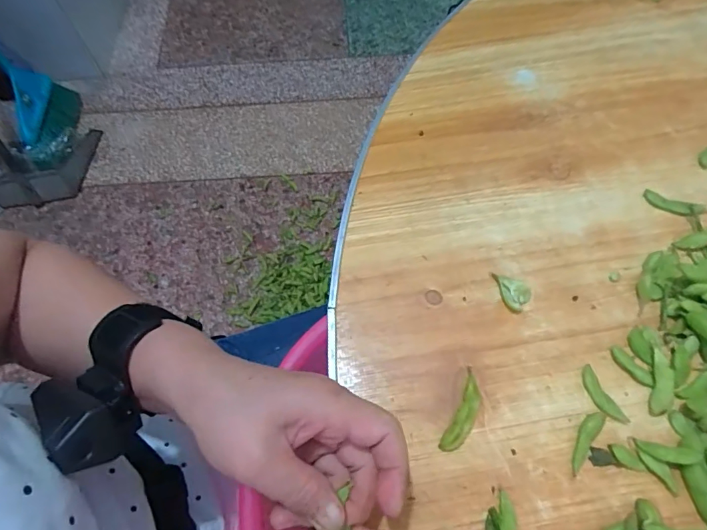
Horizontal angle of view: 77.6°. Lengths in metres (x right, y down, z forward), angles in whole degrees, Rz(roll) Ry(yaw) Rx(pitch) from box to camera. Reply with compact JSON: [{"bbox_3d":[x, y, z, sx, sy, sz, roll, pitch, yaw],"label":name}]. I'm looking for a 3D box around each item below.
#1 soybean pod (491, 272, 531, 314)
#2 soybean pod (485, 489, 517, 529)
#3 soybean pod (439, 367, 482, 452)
[{"bbox_3d":[0.120,0.019,0.329,0.019,0.009,0.031,-12,64,-4],"label":"soybean pod"},{"bbox_3d":[0.090,0.153,0.264,0.017,0.006,0.027,31,68,15],"label":"soybean pod"},{"bbox_3d":[0.073,0.097,0.288,0.016,0.014,0.053,23,67,12],"label":"soybean pod"}]

